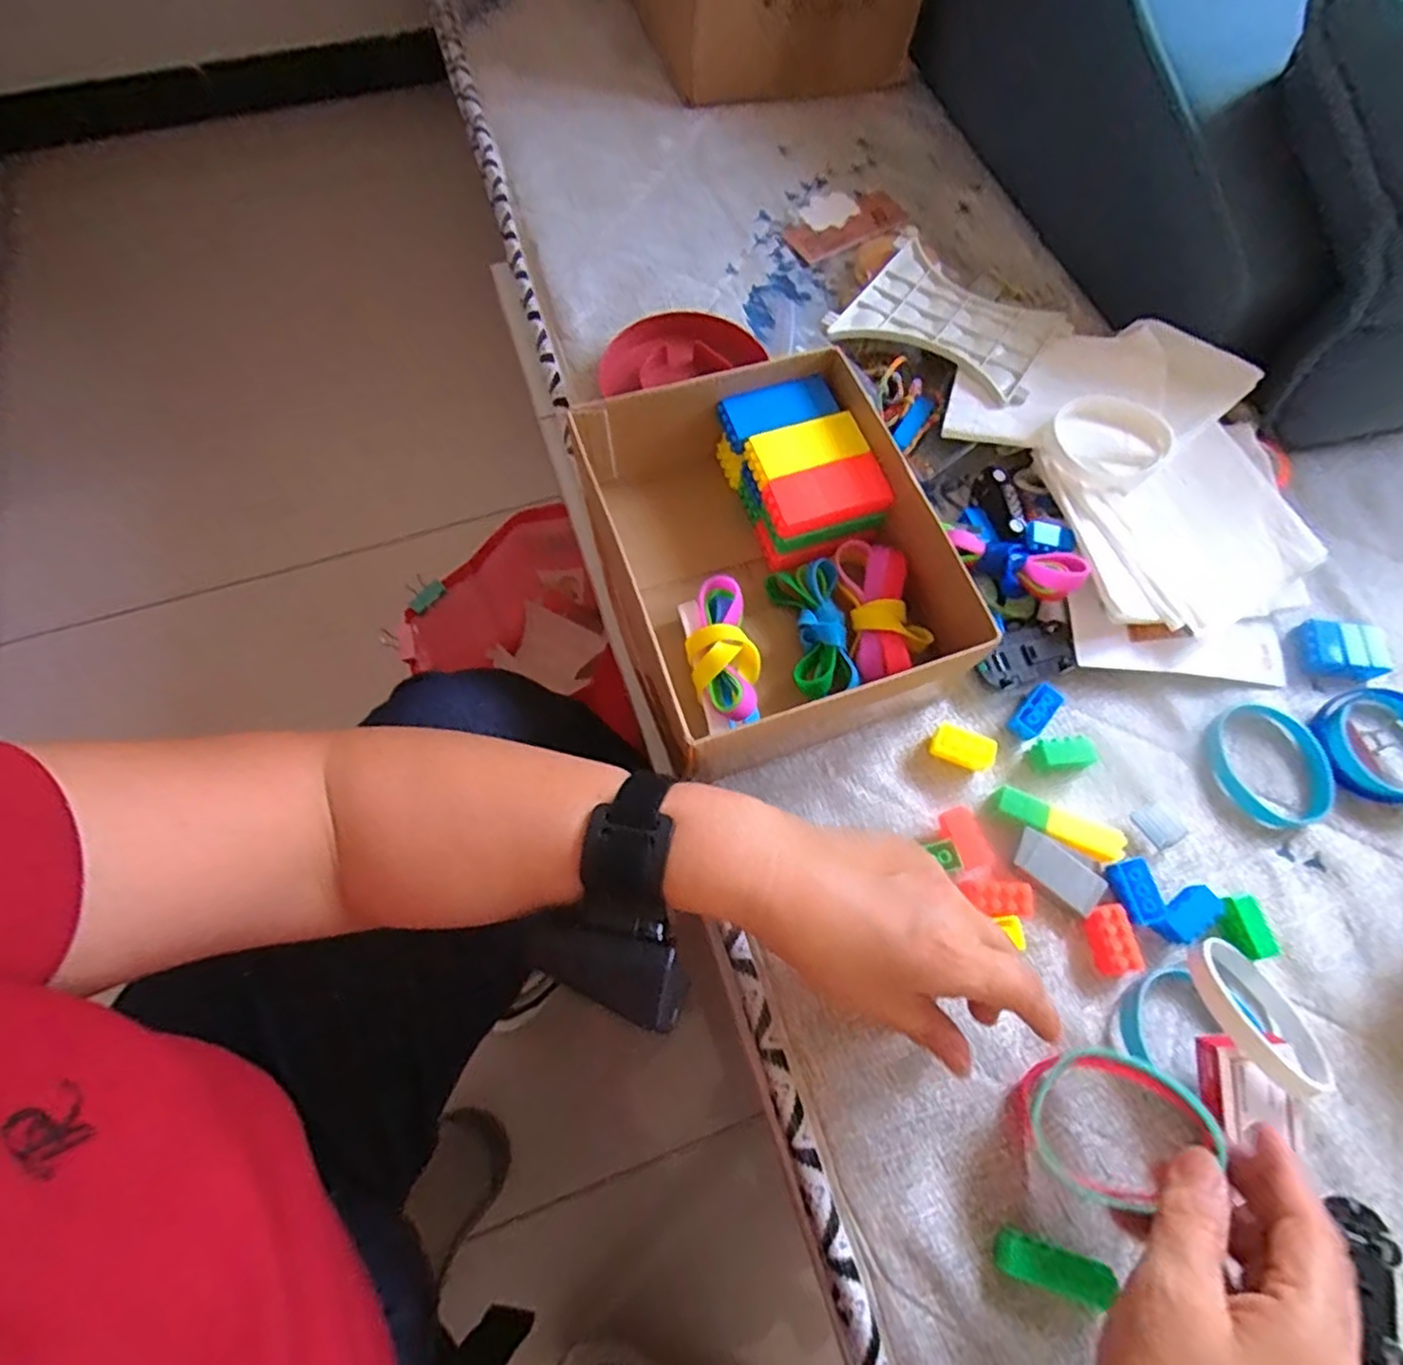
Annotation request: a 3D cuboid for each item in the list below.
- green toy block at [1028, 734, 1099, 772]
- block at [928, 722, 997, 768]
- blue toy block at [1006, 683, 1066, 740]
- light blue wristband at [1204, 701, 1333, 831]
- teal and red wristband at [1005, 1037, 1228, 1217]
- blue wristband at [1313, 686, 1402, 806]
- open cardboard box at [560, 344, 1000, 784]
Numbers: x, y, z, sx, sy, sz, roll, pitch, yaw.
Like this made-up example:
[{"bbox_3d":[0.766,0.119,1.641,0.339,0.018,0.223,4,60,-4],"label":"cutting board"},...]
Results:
[{"bbox_3d":[0.208,0.042,0.405,0.035,0.014,0.018,-7,68,-4],"label":"green toy block"},{"bbox_3d":[0.149,0.037,0.402,0.034,0.020,0.018,24,70,8],"label":"block"},{"bbox_3d":[0.194,0.018,0.412,0.017,0.015,0.035,43,73,14],"label":"blue toy block"},{"bbox_3d":[0.328,0.047,0.406,0.062,0.008,0.073,-1,68,-1],"label":"light blue wristband"},{"bbox_3d":[0.183,0.203,0.319,0.080,0.020,0.069,6,86,34],"label":"teal and red wristband"},{"bbox_3d":[0.397,0.036,0.408,0.053,0.028,0.068,-14,69,-7],"label":"blue wristband"},{"bbox_3d":[0.036,-0.071,0.411,0.175,0.082,0.219,-21,70,-9],"label":"open cardboard box"}]

